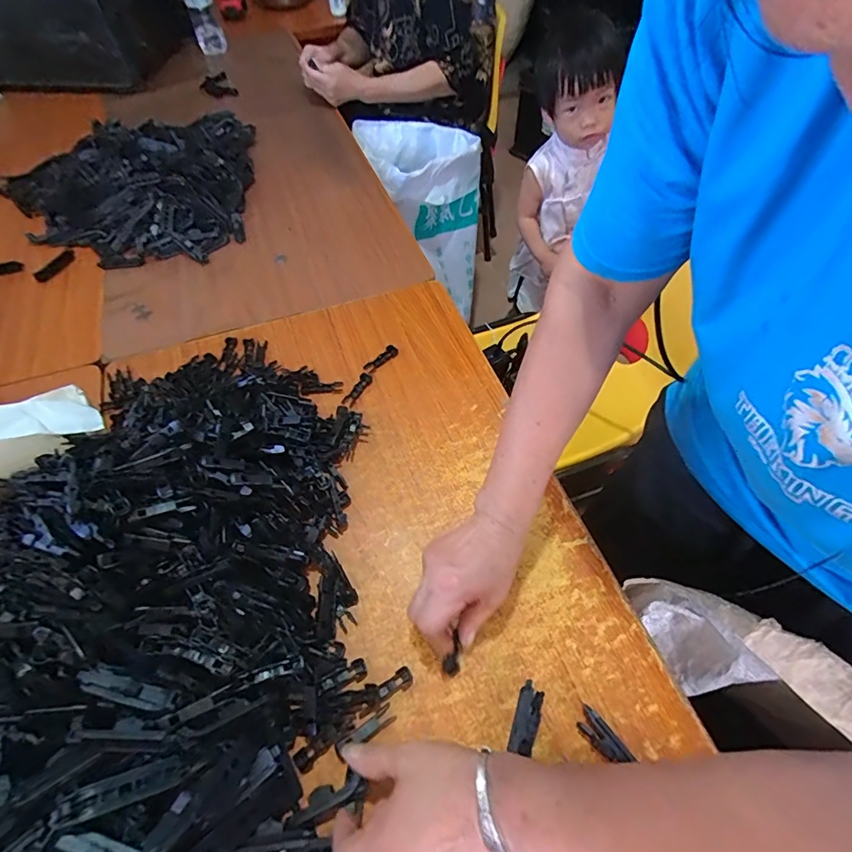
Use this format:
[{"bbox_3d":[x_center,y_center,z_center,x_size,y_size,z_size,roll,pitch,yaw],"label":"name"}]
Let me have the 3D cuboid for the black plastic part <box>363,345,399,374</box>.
[{"bbox_3d":[-0.062,-0.093,0.632,0.057,0.006,0.018,-39,64,-22],"label":"black plastic part"}]

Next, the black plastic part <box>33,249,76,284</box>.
[{"bbox_3d":[-0.601,-0.258,0.744,0.017,0.017,0.072,19,59,13],"label":"black plastic part"}]

